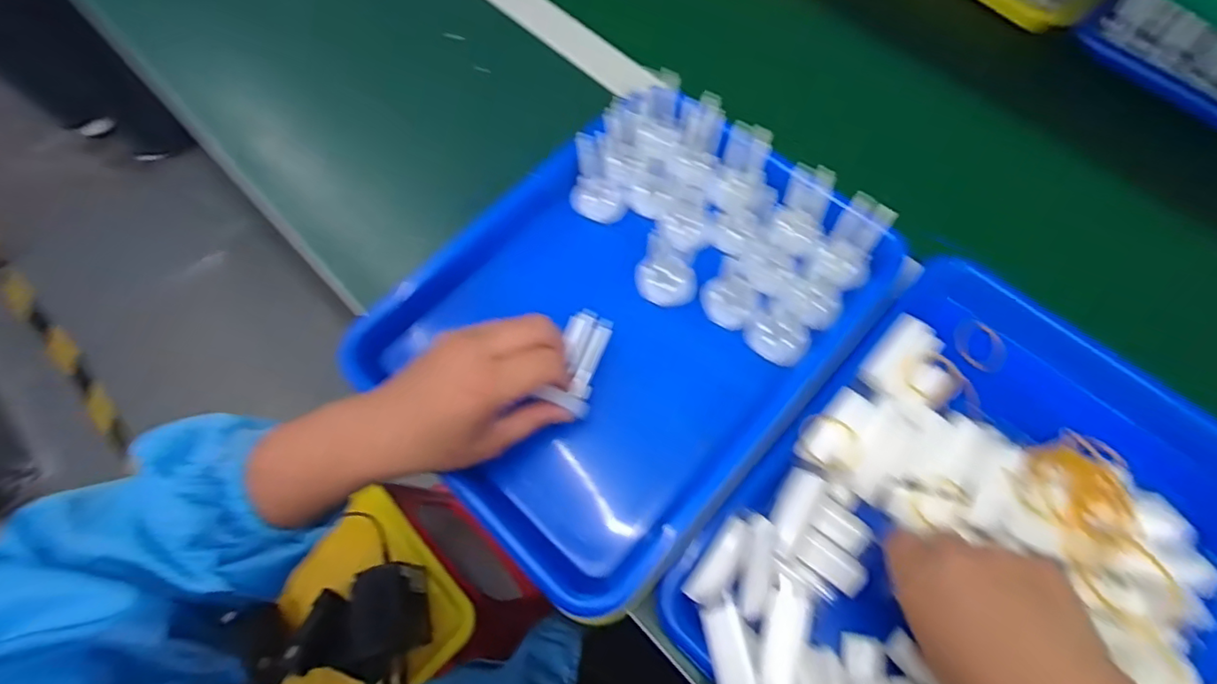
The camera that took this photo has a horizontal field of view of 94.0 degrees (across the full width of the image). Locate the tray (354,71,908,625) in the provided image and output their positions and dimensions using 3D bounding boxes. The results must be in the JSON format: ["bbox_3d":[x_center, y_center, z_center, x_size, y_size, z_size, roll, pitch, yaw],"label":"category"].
[{"bbox_3d":[0.011,-0.018,0.392,0.251,0.084,0.318,40,74,17],"label":"tray"}]

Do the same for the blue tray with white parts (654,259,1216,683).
[{"bbox_3d":[0.223,0.114,0.340,0.239,0.049,0.342,41,75,17],"label":"blue tray with white parts"}]

